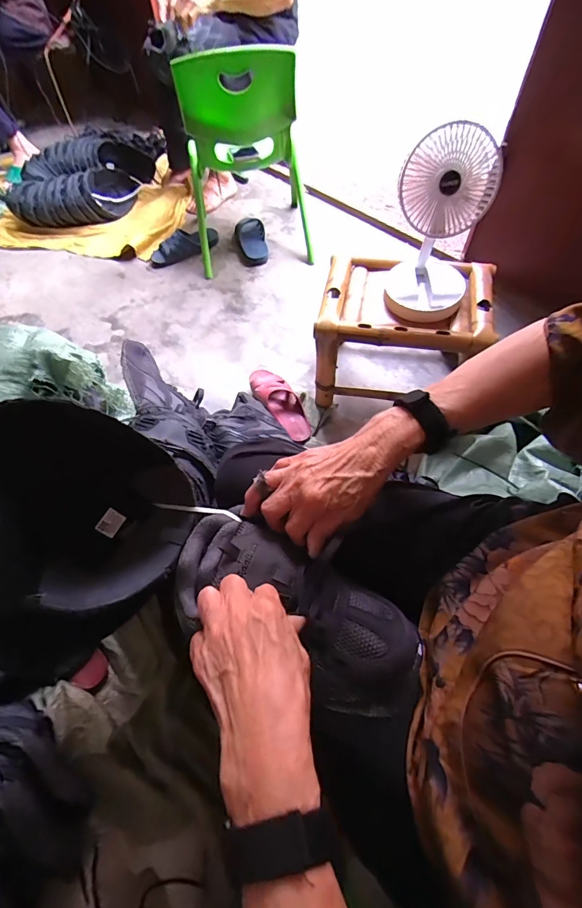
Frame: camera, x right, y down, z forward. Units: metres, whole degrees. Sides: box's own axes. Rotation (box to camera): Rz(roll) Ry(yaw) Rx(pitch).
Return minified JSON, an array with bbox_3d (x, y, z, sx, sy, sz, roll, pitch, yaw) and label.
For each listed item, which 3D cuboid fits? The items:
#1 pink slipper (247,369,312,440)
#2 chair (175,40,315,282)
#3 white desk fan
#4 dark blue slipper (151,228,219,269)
[{"bbox_3d":[-0.027,-0.136,1.001,0.088,0.053,0.240,-34,64,-16],"label":"pink slipper"},{"bbox_3d":[-0.138,-0.890,1.177,0.348,0.509,0.322,-9,60,-3],"label":"chair"},{"bbox_3d":[0.272,-0.415,0.743,0.160,0.286,0.158,18,62,13],"label":"white desk fan"},{"bbox_3d":[-0.361,-0.715,1.360,0.249,0.069,0.091,-23,61,-11],"label":"dark blue slipper"}]

